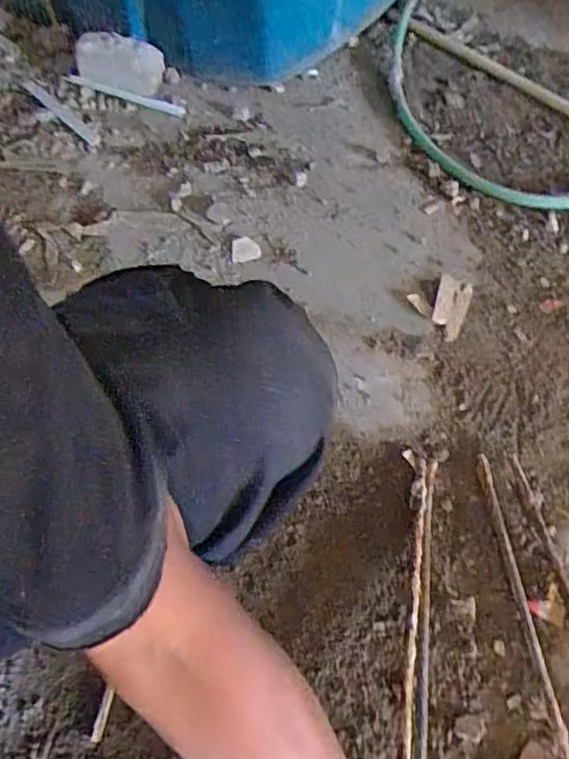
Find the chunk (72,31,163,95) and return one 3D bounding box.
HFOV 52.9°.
[{"bbox_3d":[-0.321,-0.624,1.121,0.166,0.082,0.063,13,58,11],"label":"chunk"}]

